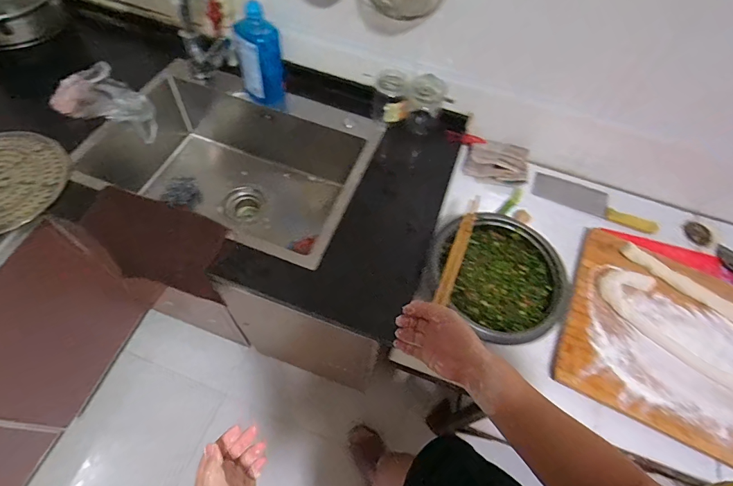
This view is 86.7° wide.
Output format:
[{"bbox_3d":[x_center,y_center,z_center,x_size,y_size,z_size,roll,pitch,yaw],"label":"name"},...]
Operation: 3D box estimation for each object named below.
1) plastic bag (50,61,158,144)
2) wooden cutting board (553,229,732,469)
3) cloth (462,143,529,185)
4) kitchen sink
[{"bbox_3d":[-0.625,-0.328,0.918,0.194,0.156,0.109,15,60,4],"label":"plastic bag"},{"bbox_3d":[0.672,0.209,0.742,0.544,0.032,0.386,27,62,11],"label":"wooden cutting board"},{"bbox_3d":[0.321,-0.199,0.957,0.145,0.024,0.095,14,88,14],"label":"cloth"},{"bbox_3d":[-0.306,-0.158,0.975,0.576,0.233,0.433,18,60,6],"label":"kitchen sink"}]

